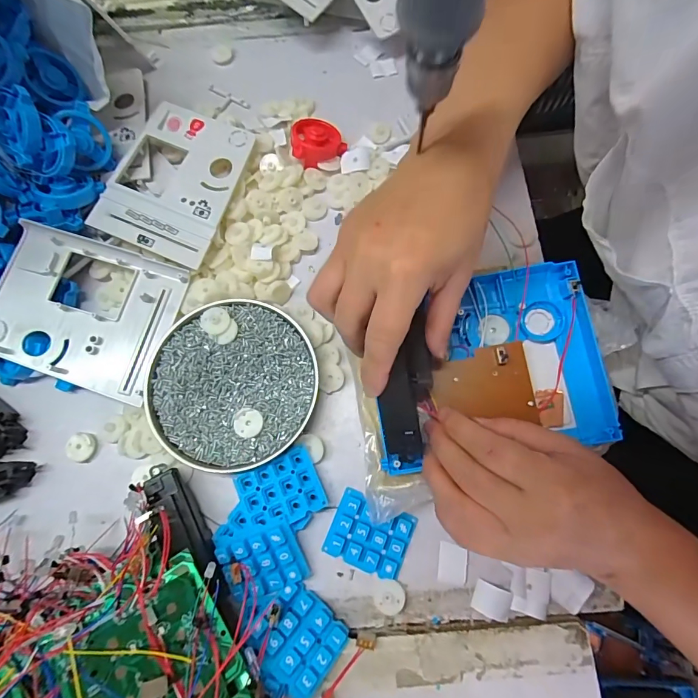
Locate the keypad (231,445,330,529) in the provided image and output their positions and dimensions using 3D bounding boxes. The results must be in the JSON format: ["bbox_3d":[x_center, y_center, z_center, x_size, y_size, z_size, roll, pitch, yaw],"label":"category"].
[{"bbox_3d":[-0.052,0.106,0.301,0.059,0.010,0.048,-21,74,-8],"label":"keypad"}]

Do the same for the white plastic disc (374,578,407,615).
[{"bbox_3d":[0.030,0.181,0.290,0.021,0.006,0.022,1,72,-2],"label":"white plastic disc"}]

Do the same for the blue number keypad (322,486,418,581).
[{"bbox_3d":[0.016,0.141,0.302,0.059,0.014,0.049,22,73,5],"label":"blue number keypad"}]

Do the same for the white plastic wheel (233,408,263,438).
[{"bbox_3d":[-0.080,0.058,0.315,0.022,0.004,0.022,1,72,-2],"label":"white plastic wheel"}]

